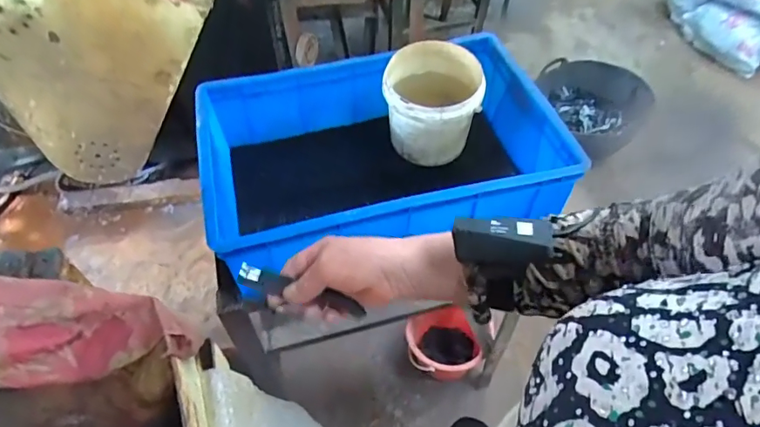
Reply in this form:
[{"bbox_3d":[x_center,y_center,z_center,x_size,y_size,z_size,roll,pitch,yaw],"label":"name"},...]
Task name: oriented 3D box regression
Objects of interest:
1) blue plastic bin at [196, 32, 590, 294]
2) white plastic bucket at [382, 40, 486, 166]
[{"bbox_3d":[0.000,-0.092,0.794,0.525,0.189,0.350,-11,52,-11],"label":"blue plastic bin"},{"bbox_3d":[0.085,-0.180,0.838,0.156,0.163,0.153,1,51,-1],"label":"white plastic bucket"}]

